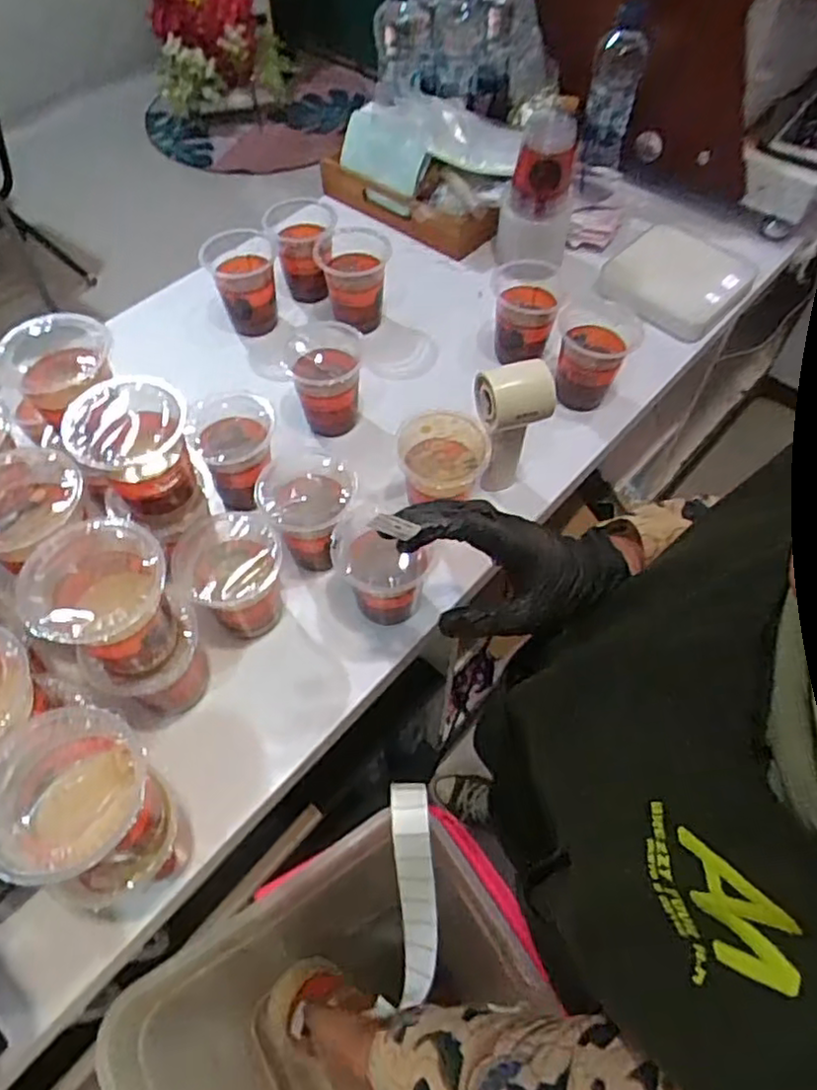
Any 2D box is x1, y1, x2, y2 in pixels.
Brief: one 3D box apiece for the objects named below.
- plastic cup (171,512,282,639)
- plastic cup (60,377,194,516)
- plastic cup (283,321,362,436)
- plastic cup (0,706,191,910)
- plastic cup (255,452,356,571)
[{"bbox_3d":[-0.158,0.031,0.604,0.087,0.110,0.082,0,58,0],"label":"plastic cup"},{"bbox_3d":[-0.213,-0.075,0.547,0.077,0.086,0.078,-27,62,-16],"label":"plastic cup"},{"bbox_3d":[-0.090,-0.176,0.737,0.078,0.094,0.086,-10,58,-7],"label":"plastic cup"},{"bbox_3d":[-0.196,0.163,0.409,0.088,0.113,0.083,0,58,0],"label":"plastic cup"},{"bbox_3d":[-0.093,-0.031,0.631,0.085,0.092,0.085,0,58,0],"label":"plastic cup"}]

